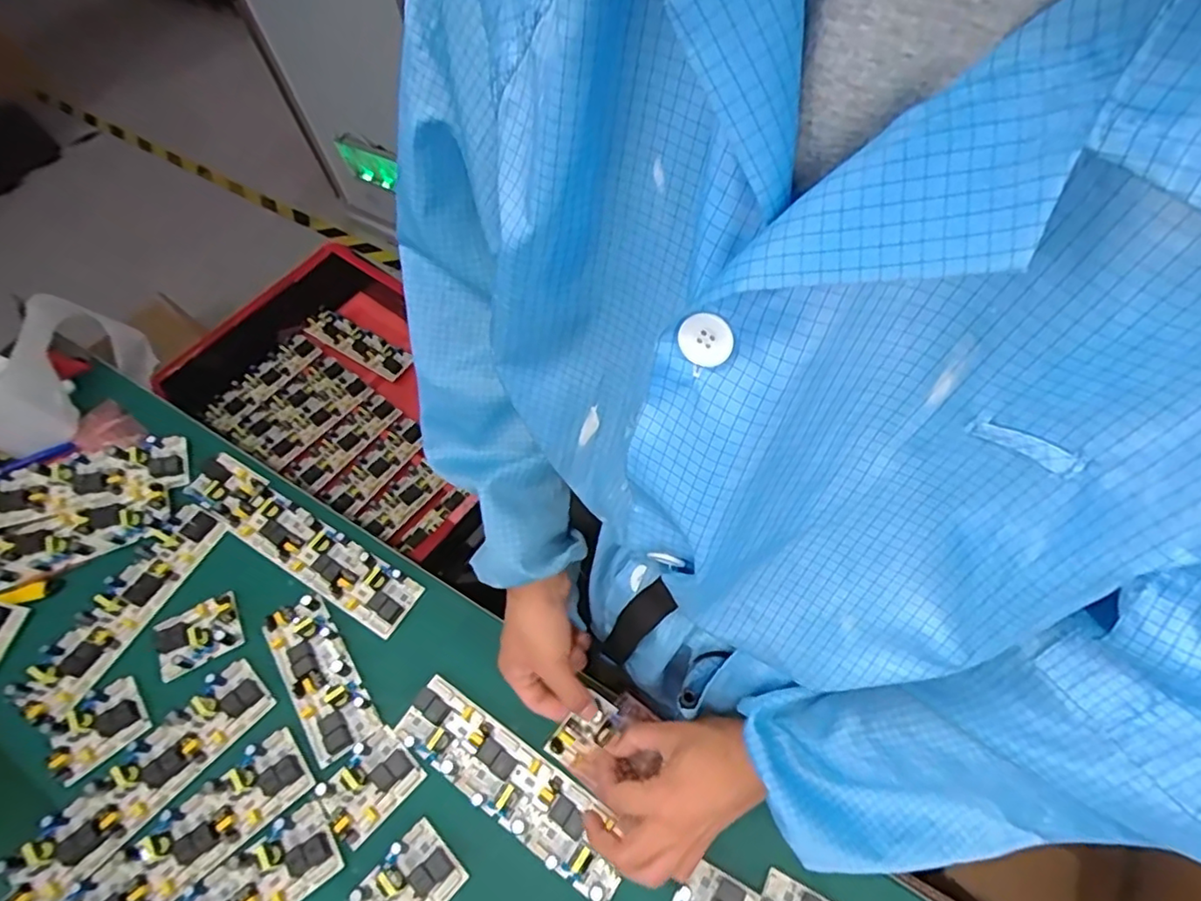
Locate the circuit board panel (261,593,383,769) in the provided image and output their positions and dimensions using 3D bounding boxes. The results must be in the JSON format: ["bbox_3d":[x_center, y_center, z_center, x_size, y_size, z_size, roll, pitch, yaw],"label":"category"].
[{"bbox_3d":[-0.280,0.217,0.602,0.062,0.017,0.161,-32,62,-15],"label":"circuit board panel"}]

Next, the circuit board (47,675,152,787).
[{"bbox_3d":[-0.486,0.266,0.591,0.062,0.011,0.078,40,69,23],"label":"circuit board"}]

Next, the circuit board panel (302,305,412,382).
[{"bbox_3d":[-0.468,-0.210,1.168,0.245,0.018,0.062,30,67,19],"label":"circuit board panel"}]

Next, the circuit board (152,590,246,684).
[{"bbox_3d":[-0.415,0.187,0.629,0.082,0.016,0.061,-28,61,-13],"label":"circuit board"}]

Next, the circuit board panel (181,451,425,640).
[{"bbox_3d":[-0.338,0.095,0.679,0.321,0.014,0.062,27,64,18],"label":"circuit board panel"}]

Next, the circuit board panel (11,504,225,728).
[{"bbox_3d":[-0.508,0.164,0.652,0.067,0.014,0.234,22,63,16],"label":"circuit board panel"}]

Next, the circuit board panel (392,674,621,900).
[{"bbox_3d":[-0.081,0.293,0.544,0.231,0.021,0.061,29,65,19],"label":"circuit board panel"}]

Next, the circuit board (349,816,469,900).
[{"bbox_3d":[-0.162,0.362,0.508,0.062,0.023,0.080,38,68,23],"label":"circuit board"}]

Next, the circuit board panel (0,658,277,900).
[{"bbox_3d":[-0.419,0.303,0.562,0.062,0.017,0.238,37,68,22],"label":"circuit board panel"}]

